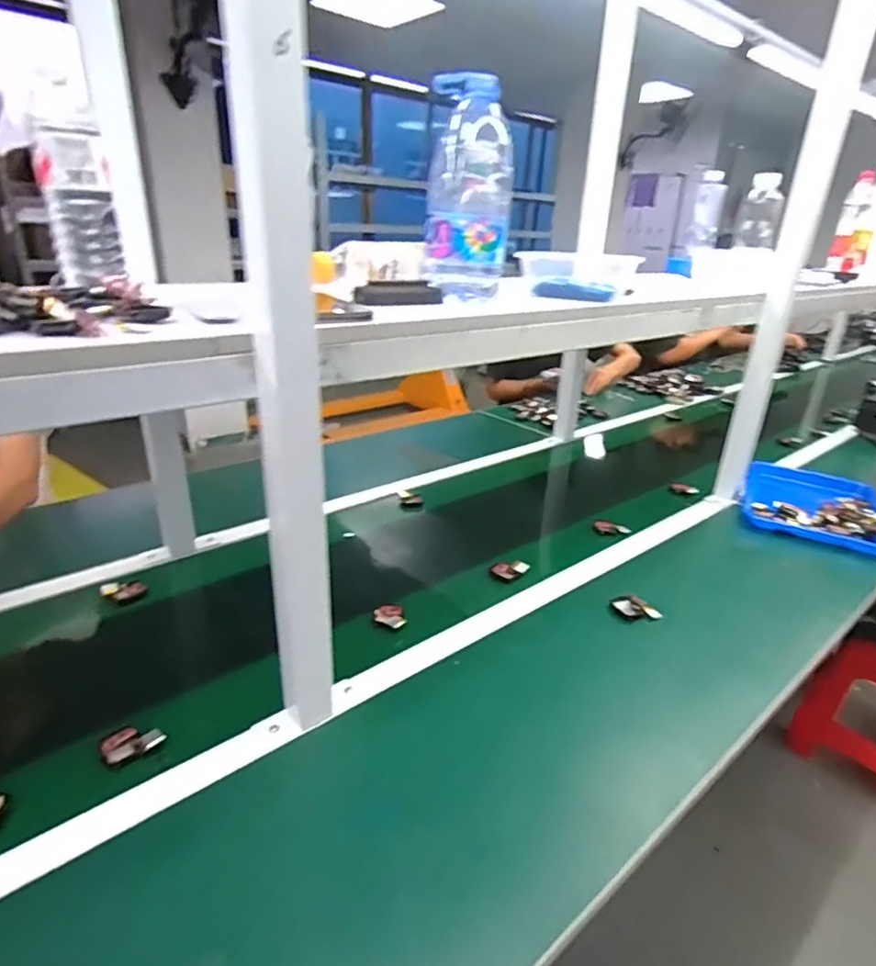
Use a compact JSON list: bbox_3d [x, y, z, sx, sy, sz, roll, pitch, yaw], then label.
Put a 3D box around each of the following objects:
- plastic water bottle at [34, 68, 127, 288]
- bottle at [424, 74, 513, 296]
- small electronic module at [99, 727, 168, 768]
[{"bbox_3d":[-0.367,-0.295,0.581,0.064,0.169,0.077,-11,28,-27],"label":"plastic water bottle"},{"bbox_3d":[0.037,-0.356,0.704,0.104,0.232,0.095,2,25,0],"label":"bottle"},{"bbox_3d":[-0.318,0.269,0.593,0.058,0.018,0.036,-13,29,-30],"label":"small electronic module"}]

